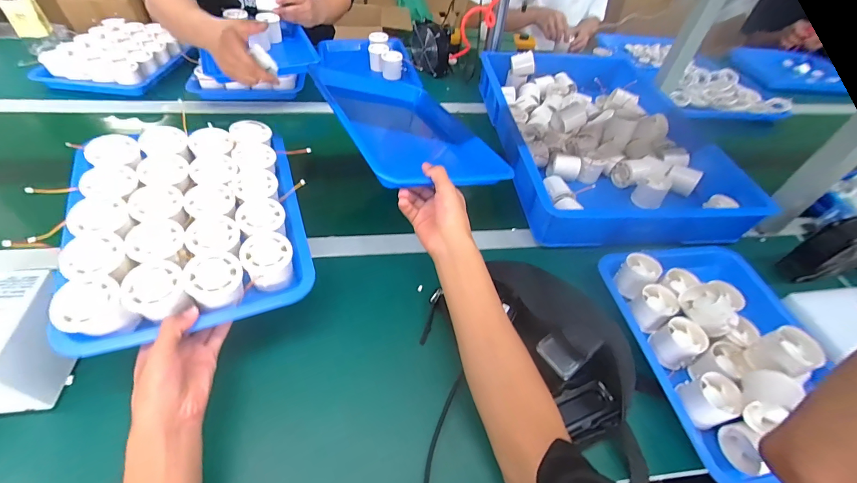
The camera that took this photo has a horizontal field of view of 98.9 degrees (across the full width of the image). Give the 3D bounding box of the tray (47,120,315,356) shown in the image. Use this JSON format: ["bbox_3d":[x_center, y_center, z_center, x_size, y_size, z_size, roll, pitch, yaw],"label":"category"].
[{"bbox_3d":[-0.300,-0.034,0.479,0.243,0.084,0.286,-14,52,-16],"label":"tray"}]

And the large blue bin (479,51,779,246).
[{"bbox_3d":[0.383,-0.262,0.863,0.447,0.121,0.669,-1,50,-6],"label":"large blue bin"}]

